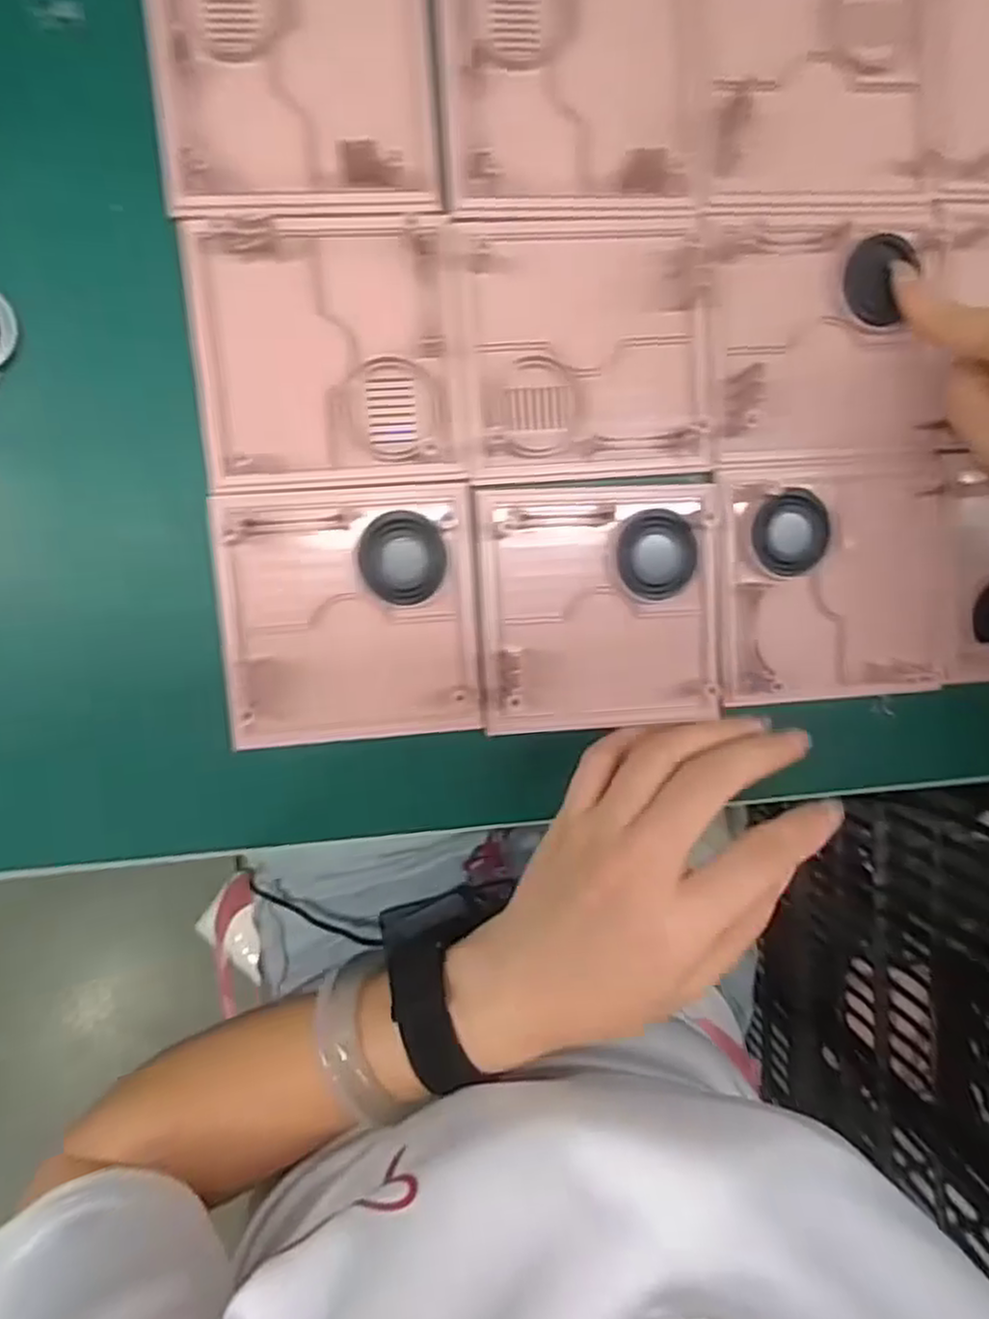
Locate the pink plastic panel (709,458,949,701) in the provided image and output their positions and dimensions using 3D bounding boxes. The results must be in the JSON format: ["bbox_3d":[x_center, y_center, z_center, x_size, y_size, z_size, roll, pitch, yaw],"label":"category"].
[{"bbox_3d":[0.157,-0.035,0.339,0.108,0.015,0.107,-5,96,-6],"label":"pink plastic panel"}]

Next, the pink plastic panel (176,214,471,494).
[{"bbox_3d":[-0.068,-0.126,0.303,0.107,0.017,0.106,-5,96,-6],"label":"pink plastic panel"}]

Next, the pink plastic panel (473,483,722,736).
[{"bbox_3d":[0.048,-0.023,0.334,0.107,0.010,0.107,-4,96,-6],"label":"pink plastic panel"}]

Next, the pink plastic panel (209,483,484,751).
[{"bbox_3d":[-0.062,-0.019,0.325,0.108,0.015,0.108,-4,96,-6],"label":"pink plastic panel"}]

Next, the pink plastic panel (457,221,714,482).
[{"bbox_3d":[0.040,-0.133,0.317,0.106,0.012,0.103,-4,96,-6],"label":"pink plastic panel"}]

